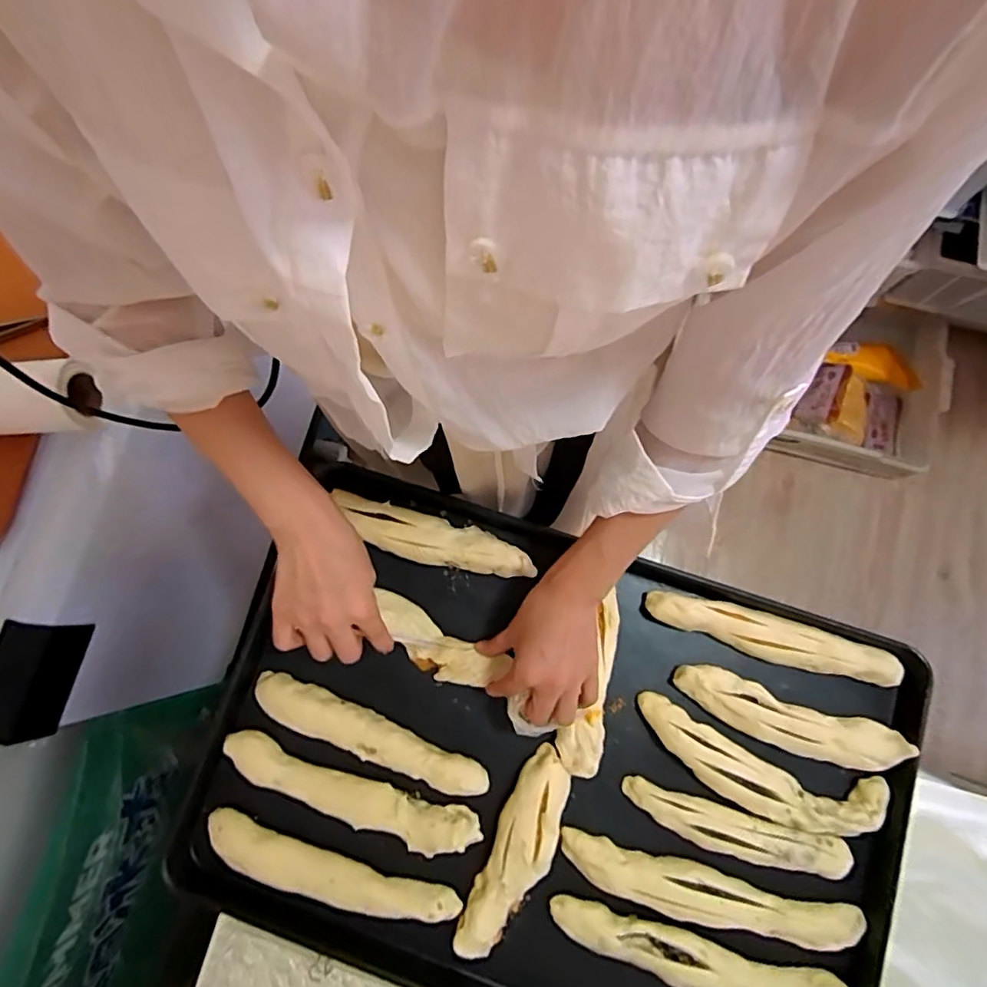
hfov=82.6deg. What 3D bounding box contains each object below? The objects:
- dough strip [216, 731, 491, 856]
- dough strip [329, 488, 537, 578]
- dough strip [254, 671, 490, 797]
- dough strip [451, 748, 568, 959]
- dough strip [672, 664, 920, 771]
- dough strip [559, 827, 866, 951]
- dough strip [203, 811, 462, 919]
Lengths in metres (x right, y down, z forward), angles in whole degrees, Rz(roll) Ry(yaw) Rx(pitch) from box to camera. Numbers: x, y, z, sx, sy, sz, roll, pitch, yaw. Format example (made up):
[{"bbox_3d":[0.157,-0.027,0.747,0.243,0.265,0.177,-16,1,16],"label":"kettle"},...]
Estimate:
[{"bbox_3d":[-0.130,0.269,0.500,0.234,0.021,0.041,18,80,5],"label":"dough strip"},{"bbox_3d":[-0.058,0.042,0.534,0.195,0.022,0.046,16,80,5],"label":"dough strip"},{"bbox_3d":[-0.114,0.217,0.508,0.225,0.019,0.036,20,80,6],"label":"dough strip"},{"bbox_3d":[0.023,0.310,0.485,0.053,0.025,0.169,22,80,6],"label":"dough strip"},{"bbox_3d":[0.262,0.202,0.500,0.197,0.019,0.045,17,80,5],"label":"dough strip"},{"bbox_3d":[0.182,0.339,0.475,0.251,0.017,0.038,14,79,4],"label":"dough strip"},{"bbox_3d":[-0.143,0.328,0.491,0.225,0.024,0.032,15,80,5],"label":"dough strip"}]

